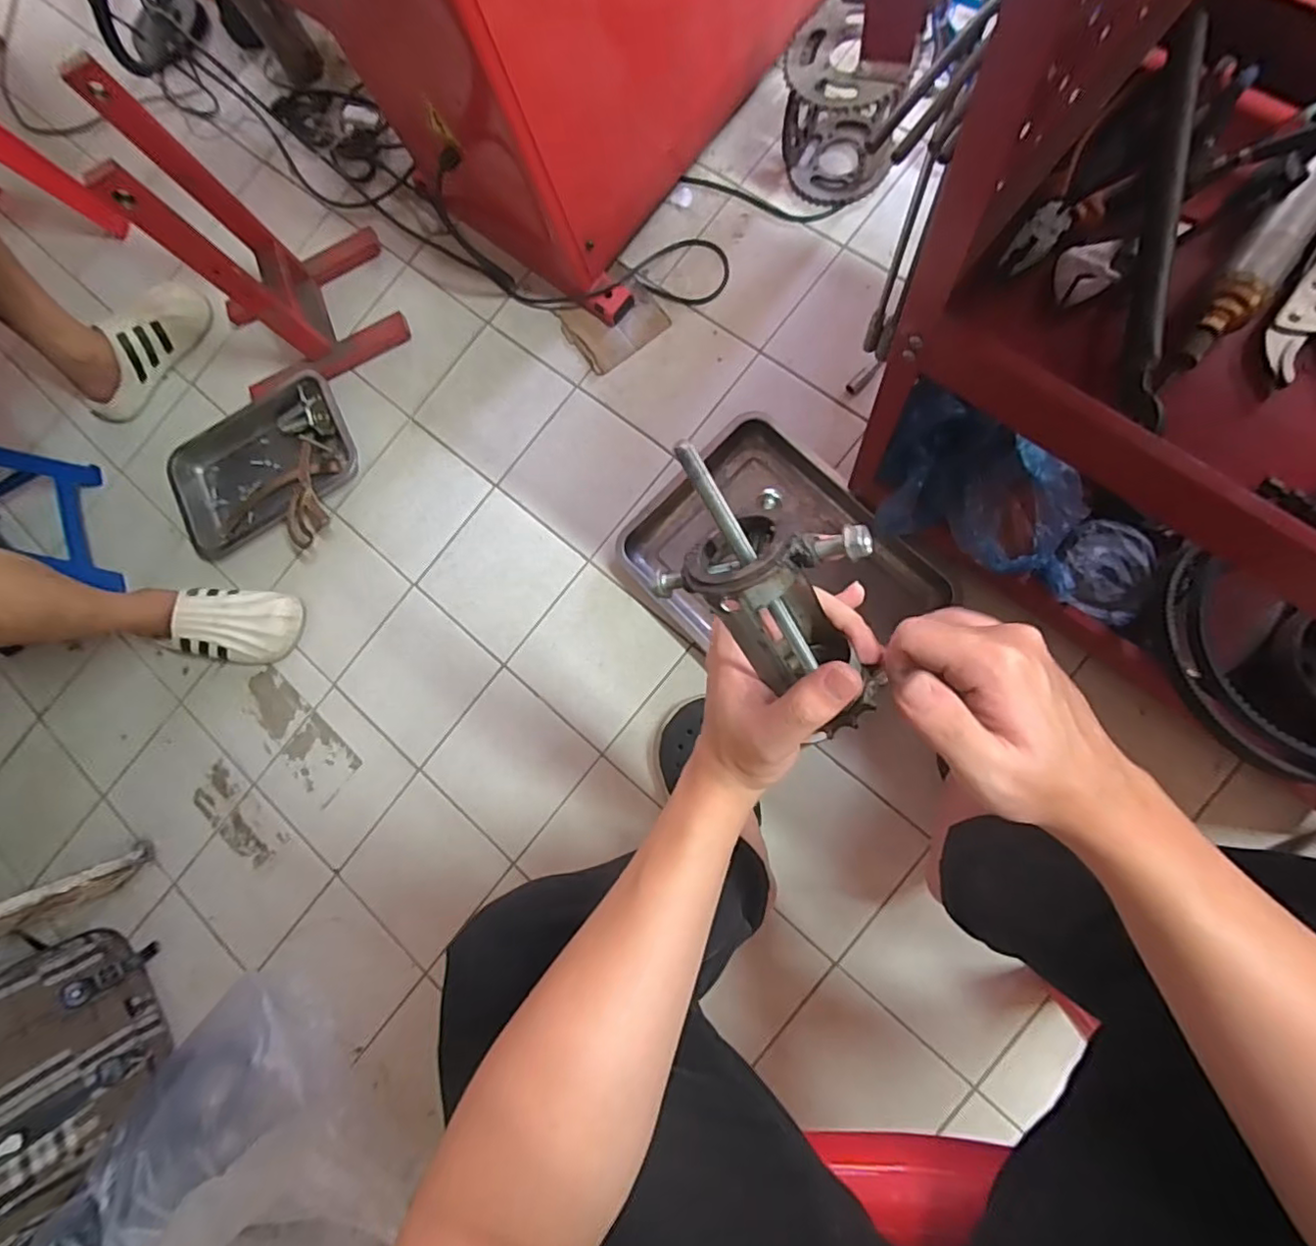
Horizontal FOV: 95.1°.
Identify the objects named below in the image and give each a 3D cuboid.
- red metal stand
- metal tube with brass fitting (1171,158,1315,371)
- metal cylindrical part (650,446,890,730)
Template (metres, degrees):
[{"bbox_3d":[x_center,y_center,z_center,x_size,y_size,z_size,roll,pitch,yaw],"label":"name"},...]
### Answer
[{"bbox_3d":[-0.586,-0.533,0.851,0.250,0.353,0.223,-24,81,6],"label":"red metal stand"},{"bbox_3d":[0.428,-0.251,0.425,0.036,0.031,0.170,35,89,12],"label":"metal tube with brass fitting"},{"bbox_3d":[0.051,-0.014,0.264,0.062,0.151,0.067,-46,38,1],"label":"metal cylindrical part"}]

